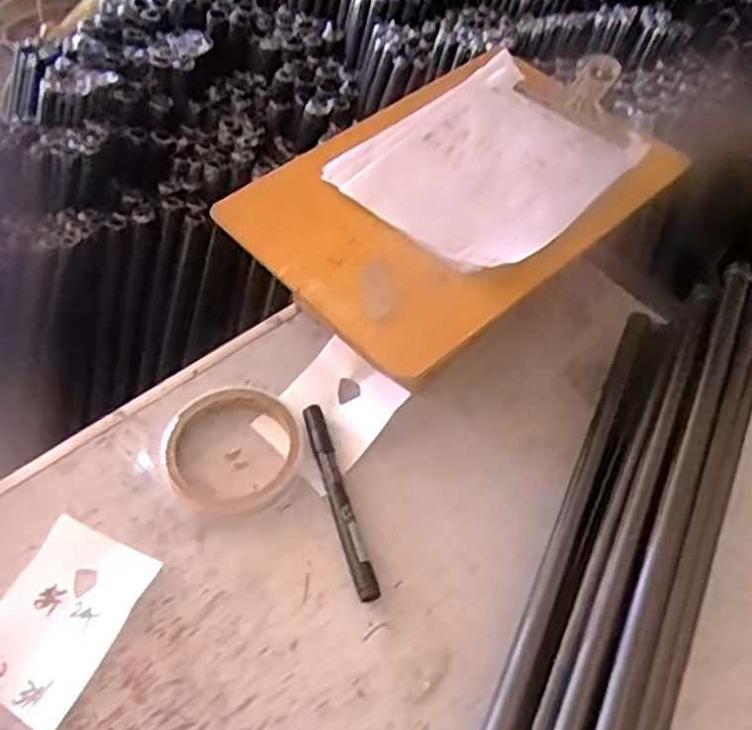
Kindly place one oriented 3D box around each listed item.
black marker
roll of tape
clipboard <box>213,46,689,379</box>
[{"bbox_3d":[-0.025,0.088,0.488,0.014,0.015,0.138,-15,55,-10],"label":"black marker"},{"bbox_3d":[-0.097,0.055,0.502,0.089,0.018,0.095,0,54,0],"label":"roll of tape"},{"bbox_3d":[0.060,-0.124,0.506,0.287,0.020,0.188,-35,61,-23],"label":"clipboard"}]

